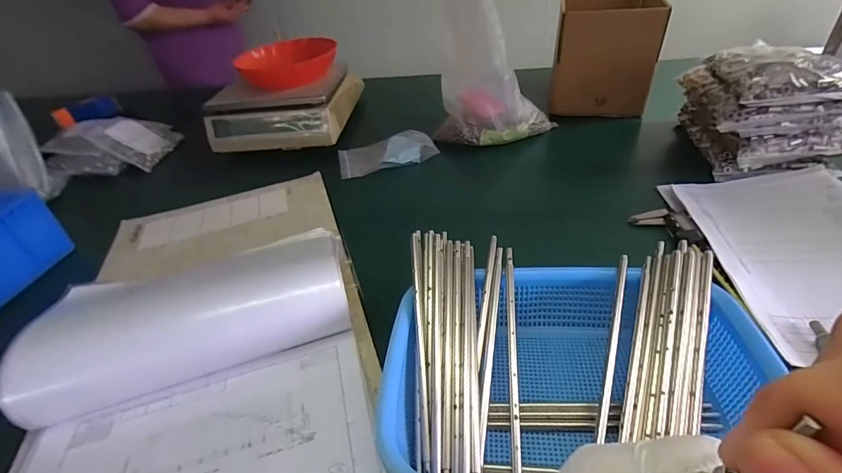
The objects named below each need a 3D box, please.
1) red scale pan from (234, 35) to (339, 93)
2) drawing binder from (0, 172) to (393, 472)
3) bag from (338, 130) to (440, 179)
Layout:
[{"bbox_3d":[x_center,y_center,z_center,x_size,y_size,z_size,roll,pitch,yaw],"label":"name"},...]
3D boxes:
[{"bbox_3d":[-0.280,-0.364,0.872,0.200,0.069,0.240,-19,39,-15],"label":"red scale pan"},{"bbox_3d":[-0.243,0.077,0.467,0.326,0.076,0.596,-16,39,-11],"label":"drawing binder"},{"bbox_3d":[-0.068,-0.161,0.786,0.180,0.026,0.109,-16,39,-11],"label":"bag"}]

